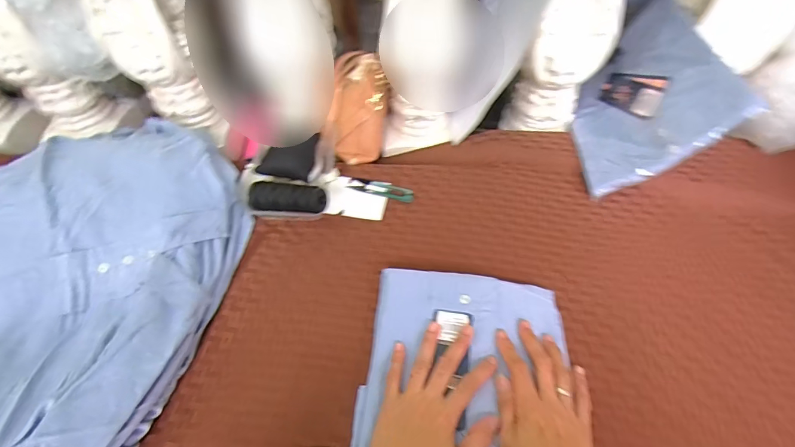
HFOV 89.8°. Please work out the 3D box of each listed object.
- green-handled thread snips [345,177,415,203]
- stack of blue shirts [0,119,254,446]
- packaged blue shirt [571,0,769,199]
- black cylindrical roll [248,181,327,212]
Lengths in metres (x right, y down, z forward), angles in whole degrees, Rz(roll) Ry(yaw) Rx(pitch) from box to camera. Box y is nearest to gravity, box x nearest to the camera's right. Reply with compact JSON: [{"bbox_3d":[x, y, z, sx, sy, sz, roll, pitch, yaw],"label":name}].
[{"bbox_3d":[-0.025,-0.053,0.609,0.101,0.004,0.025,14,56,12],"label":"green-handled thread snips"},{"bbox_3d":[-0.400,0.107,0.443,0.345,0.102,0.600,4,54,5],"label":"stack of blue shirts"},{"bbox_3d":[0.350,-0.187,0.586,0.026,0.201,0.260,18,51,-26],"label":"packaged blue shirt"},{"bbox_3d":[-0.155,-0.036,0.549,0.121,0.029,0.034,5,53,25],"label":"black cylindrical roll"}]

